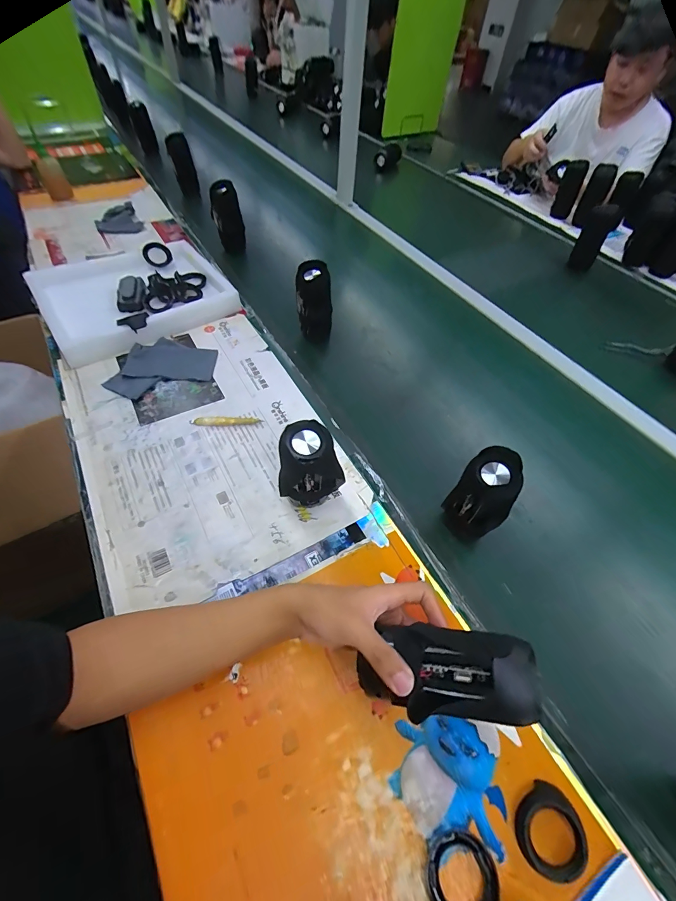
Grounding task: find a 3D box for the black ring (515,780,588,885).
[{"bbox_3d":[0.198,0.352,0.341,0.062,0.026,0.060,2,53,-2],"label":"black ring"}]

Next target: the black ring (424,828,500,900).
[{"bbox_3d":[0.109,0.378,0.327,0.063,0.009,0.057,-28,60,-22],"label":"black ring"}]

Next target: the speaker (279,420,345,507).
[{"bbox_3d":[-0.038,0.032,0.488,0.077,0.148,0.051,-13,55,-13],"label":"speaker"}]

